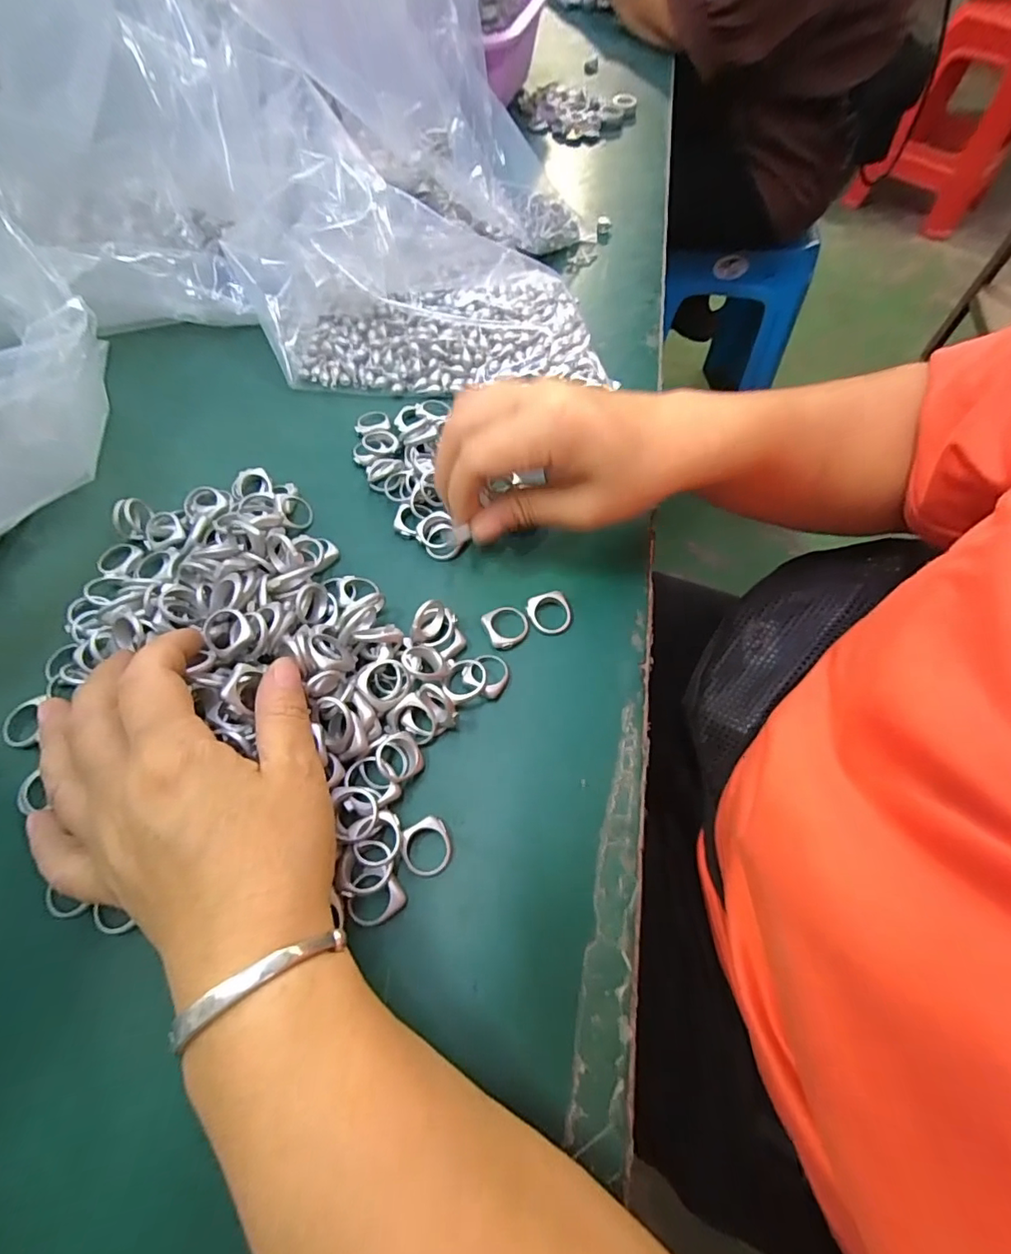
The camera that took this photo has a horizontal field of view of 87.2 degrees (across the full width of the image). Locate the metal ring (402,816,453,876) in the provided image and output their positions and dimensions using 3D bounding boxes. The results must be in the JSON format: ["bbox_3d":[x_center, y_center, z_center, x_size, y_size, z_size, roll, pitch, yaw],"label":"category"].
[{"bbox_3d":[-0.033,0.091,0.220,0.020,0.005,0.022,0,61,0],"label":"metal ring"}]

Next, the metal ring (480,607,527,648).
[{"bbox_3d":[0.001,-0.001,0.270,0.022,0.004,0.022,0,61,0],"label":"metal ring"}]

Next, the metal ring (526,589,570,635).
[{"bbox_3d":[0.023,-0.008,0.274,0.022,0.005,0.022,1,62,-2],"label":"metal ring"}]

